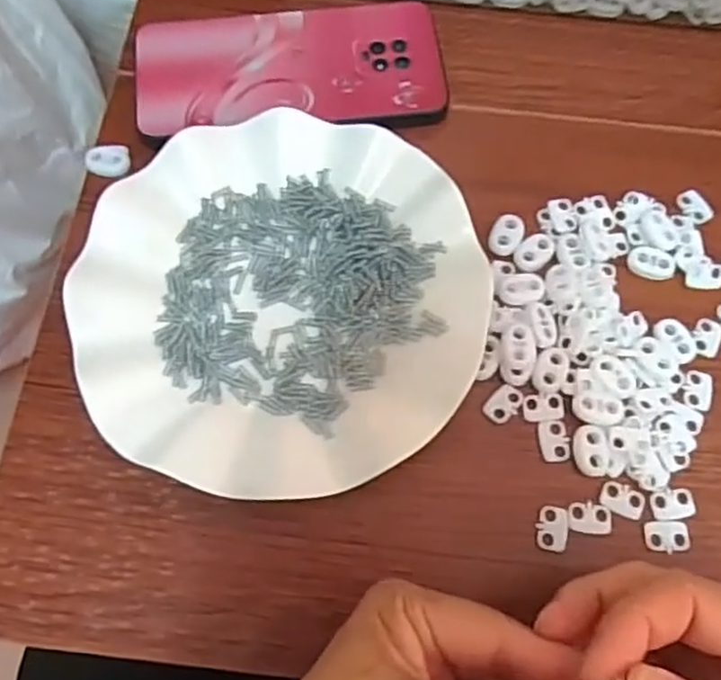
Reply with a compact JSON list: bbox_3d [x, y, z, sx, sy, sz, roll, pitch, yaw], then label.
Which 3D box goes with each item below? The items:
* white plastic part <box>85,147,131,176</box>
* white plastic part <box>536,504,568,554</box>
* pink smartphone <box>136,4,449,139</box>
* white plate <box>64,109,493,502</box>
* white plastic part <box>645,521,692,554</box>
[{"bbox_3d":[-0.131,-0.094,0.351,0.021,0.004,0.018,1,70,0],"label":"white plastic part"},{"bbox_3d":[0.083,0.082,0.292,0.013,0.004,0.019,8,71,2],"label":"white plastic part"},{"bbox_3d":[-0.038,-0.147,0.365,0.162,0.008,0.078,-7,71,-3],"label":"pink smartphone"},{"bbox_3d":[-0.037,-0.022,0.314,0.180,0.023,0.182,0,70,-1],"label":"white plate"},{"bbox_3d":[0.133,0.085,0.291,0.019,0.004,0.013,0,70,0],"label":"white plastic part"}]

